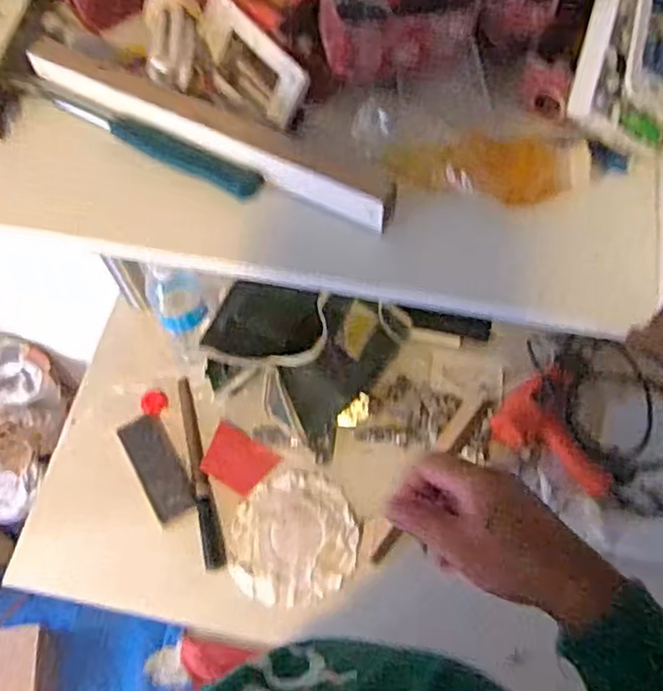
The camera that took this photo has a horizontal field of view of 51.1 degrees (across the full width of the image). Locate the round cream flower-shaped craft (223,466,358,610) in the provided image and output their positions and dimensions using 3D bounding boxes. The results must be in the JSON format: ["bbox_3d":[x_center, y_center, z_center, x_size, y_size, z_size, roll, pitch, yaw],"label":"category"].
[{"bbox_3d":[-0.054,0.279,1.020,0.181,0.012,0.192,-1,63,2],"label":"round cream flower-shaped craft"}]

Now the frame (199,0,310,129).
[{"bbox_3d":[-0.063,-0.223,0.541,0.013,0.050,0.120,-16,55,-46],"label":"frame"}]

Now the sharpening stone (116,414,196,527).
[{"bbox_3d":[-0.268,0.185,1.068,0.070,0.025,0.161,-27,65,-11],"label":"sharpening stone"}]

